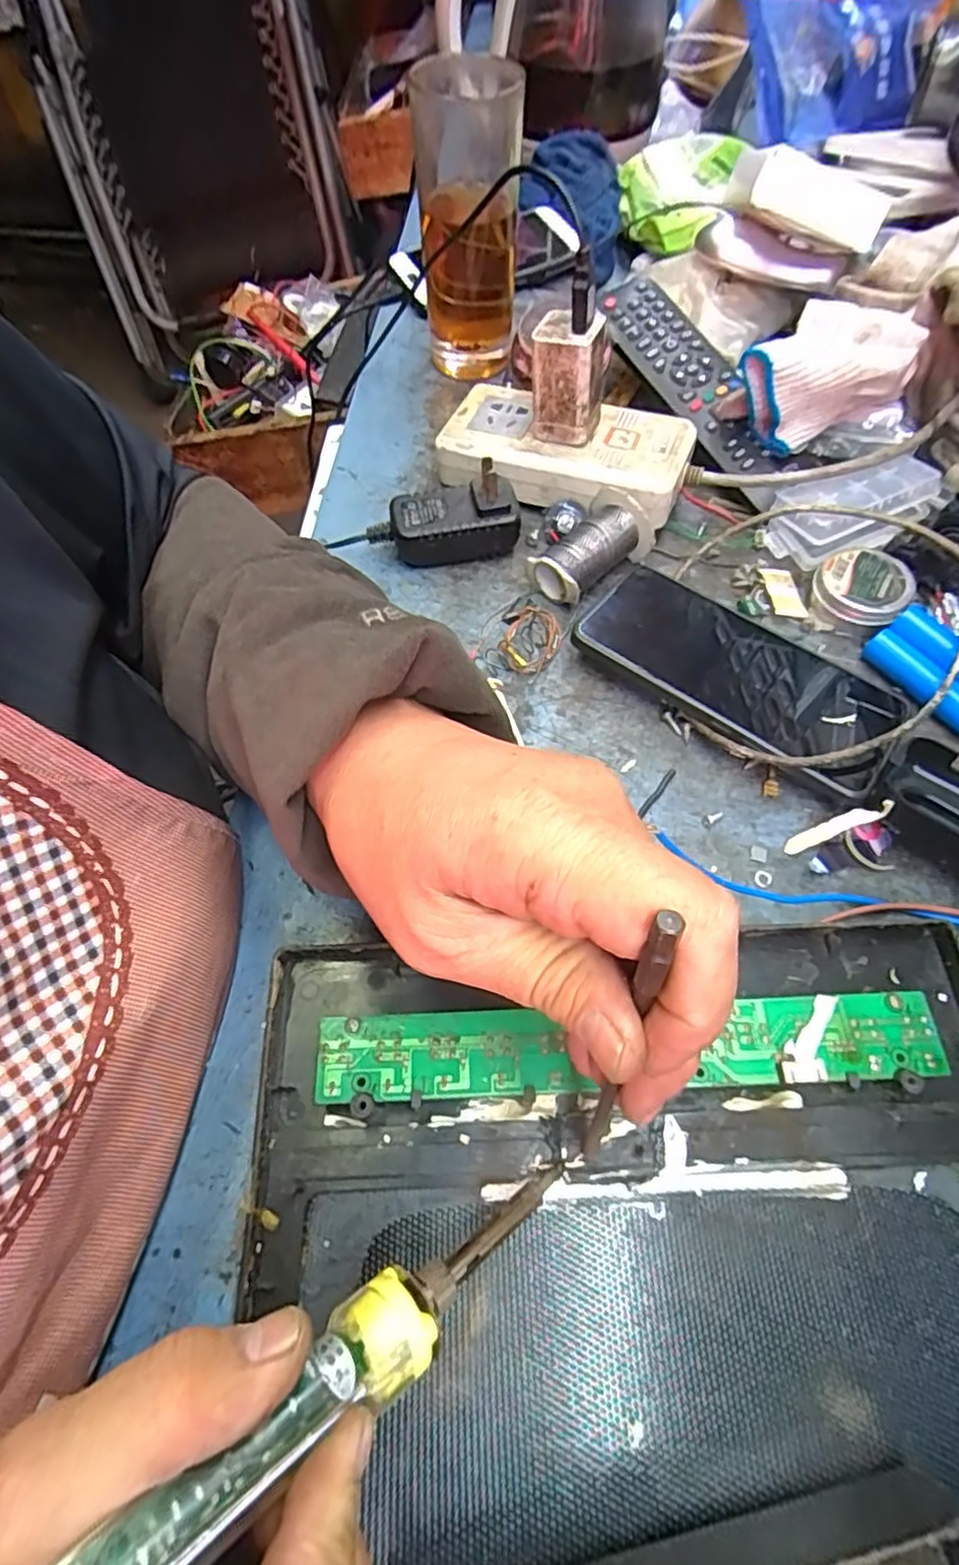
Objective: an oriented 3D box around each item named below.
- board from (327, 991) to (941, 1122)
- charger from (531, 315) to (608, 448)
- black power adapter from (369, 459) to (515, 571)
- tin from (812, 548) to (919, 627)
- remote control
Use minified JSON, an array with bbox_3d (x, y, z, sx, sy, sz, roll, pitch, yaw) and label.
[{"bbox_3d":[0.057,0.102,0.258,0.236,0.014,0.032,-2,63,-1],"label":"board"},{"bbox_3d":[0.049,-0.224,0.378,0.038,0.065,0.027,18,65,9],"label":"charger"},{"bbox_3d":[-0.022,-0.151,0.391,0.085,0.043,0.038,-10,64,-5],"label":"black power adapter"},{"bbox_3d":[0.210,-0.106,0.372,0.047,0.021,0.044,0,63,0],"label":"tin"},{"bbox_3d":[0.134,-0.254,0.422,0.051,0.023,0.191,-18,63,-9],"label":"remote control"}]

